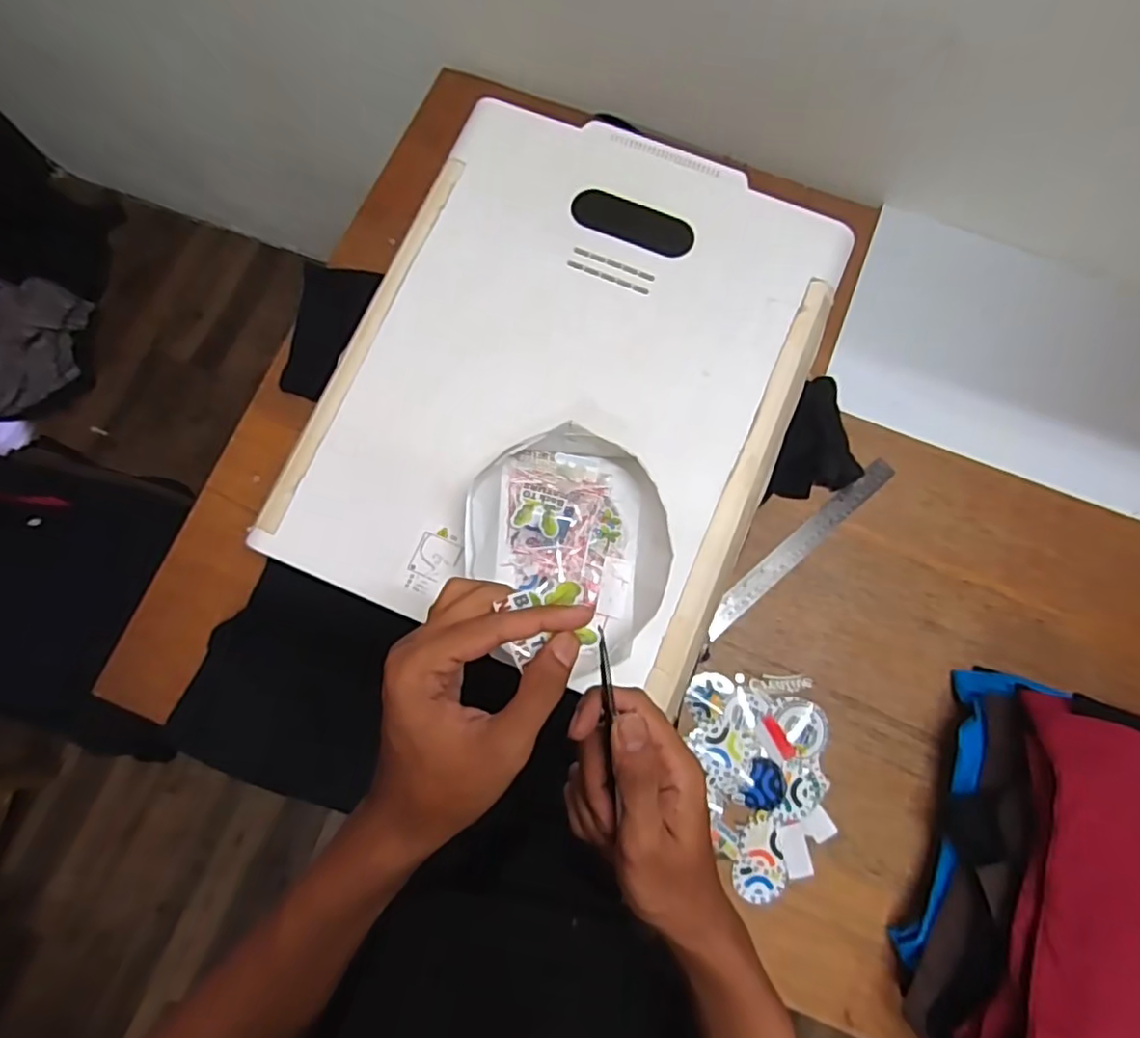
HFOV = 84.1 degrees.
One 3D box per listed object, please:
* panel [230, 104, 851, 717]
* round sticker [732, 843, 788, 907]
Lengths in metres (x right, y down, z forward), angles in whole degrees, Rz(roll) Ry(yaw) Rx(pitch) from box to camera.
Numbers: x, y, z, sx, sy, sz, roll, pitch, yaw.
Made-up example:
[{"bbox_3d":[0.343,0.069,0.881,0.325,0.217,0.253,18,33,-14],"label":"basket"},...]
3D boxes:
[{"bbox_3d":[0.000,-0.130,0.582,0.402,0.020,0.497,23,80,6],"label":"panel"},{"bbox_3d":[0.193,0.363,0.643,0.052,0.007,0.054,0,75,1],"label":"round sticker"}]

